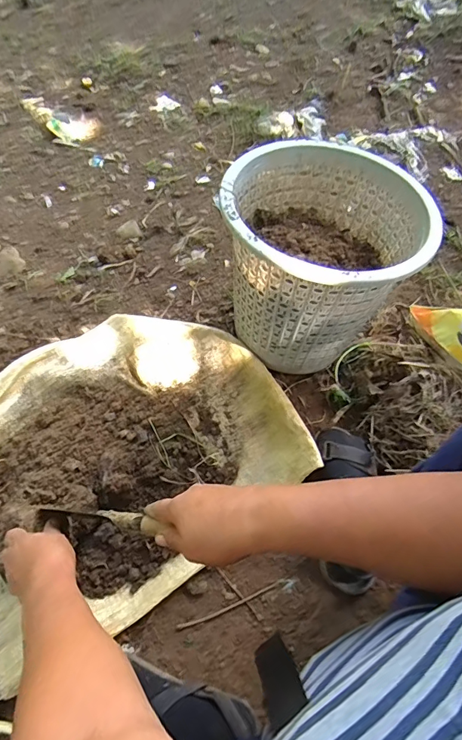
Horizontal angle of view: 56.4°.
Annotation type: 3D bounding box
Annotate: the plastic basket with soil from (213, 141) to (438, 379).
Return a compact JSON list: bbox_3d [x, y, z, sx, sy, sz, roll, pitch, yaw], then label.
[{"bbox_3d":[0.125,-0.162,0.680,0.276,0.257,0.270,2,65,-5],"label":"plastic basket with soil"}]

